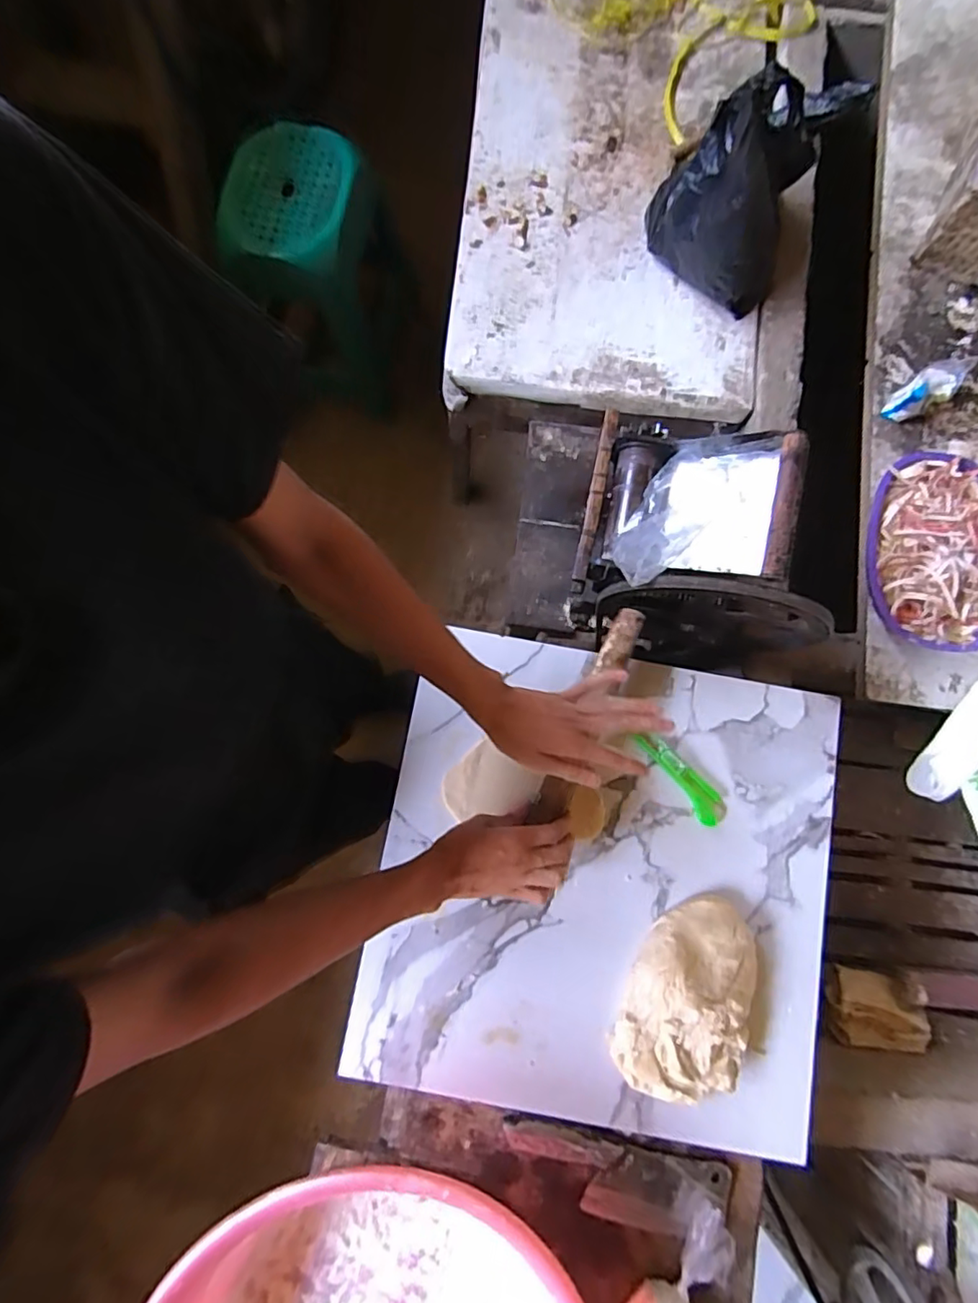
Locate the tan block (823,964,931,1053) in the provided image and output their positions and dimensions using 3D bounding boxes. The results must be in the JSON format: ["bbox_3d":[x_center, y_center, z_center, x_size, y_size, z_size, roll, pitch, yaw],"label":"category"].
[{"bbox_3d":[0.647,0.600,0.964,0.154,0.041,0.111,8,82,1],"label":"tan block"}]

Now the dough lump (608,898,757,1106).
[{"bbox_3d":[0.208,0.360,0.599,0.128,0.048,0.195,15,82,2],"label":"dough lump"}]

